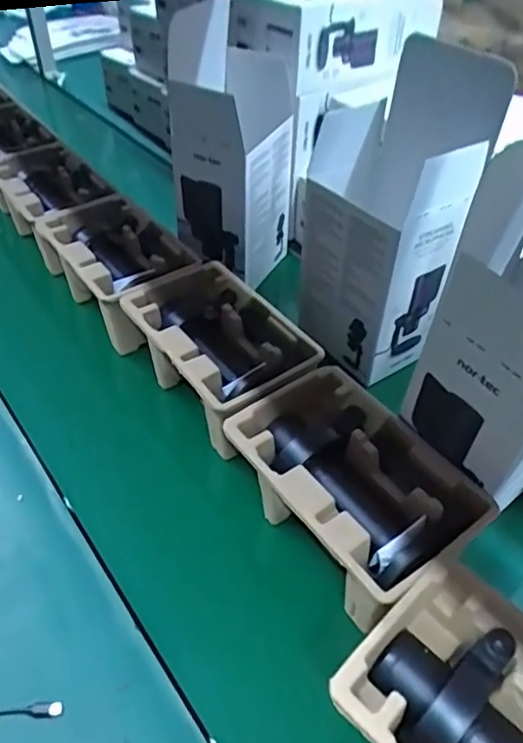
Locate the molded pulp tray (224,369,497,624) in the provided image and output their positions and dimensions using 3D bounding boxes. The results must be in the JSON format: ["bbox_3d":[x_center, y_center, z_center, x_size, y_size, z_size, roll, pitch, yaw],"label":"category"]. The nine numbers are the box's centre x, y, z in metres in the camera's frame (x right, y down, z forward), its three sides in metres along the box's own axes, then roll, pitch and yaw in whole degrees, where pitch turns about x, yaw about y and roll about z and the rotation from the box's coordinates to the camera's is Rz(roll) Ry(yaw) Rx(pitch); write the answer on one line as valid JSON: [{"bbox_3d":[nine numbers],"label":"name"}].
[{"bbox_3d":[0.076,0.105,0.542,0.156,0.063,0.227,-25,52,-25],"label":"molded pulp tray"}]

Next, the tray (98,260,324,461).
[{"bbox_3d":[-0.061,-0.026,0.702,0.147,0.100,0.261,-29,53,-28],"label":"tray"}]

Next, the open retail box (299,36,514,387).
[{"bbox_3d":[0.141,-0.164,0.688,0.147,0.304,0.156,-20,50,-21],"label":"open retail box"}]

